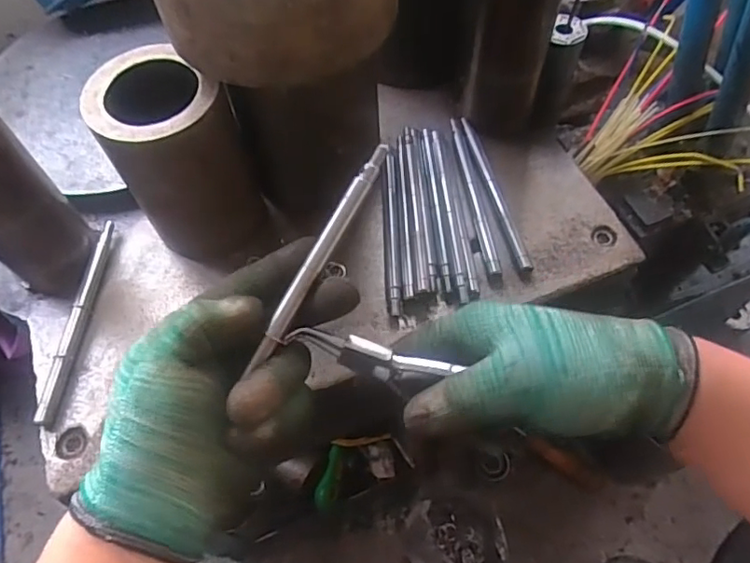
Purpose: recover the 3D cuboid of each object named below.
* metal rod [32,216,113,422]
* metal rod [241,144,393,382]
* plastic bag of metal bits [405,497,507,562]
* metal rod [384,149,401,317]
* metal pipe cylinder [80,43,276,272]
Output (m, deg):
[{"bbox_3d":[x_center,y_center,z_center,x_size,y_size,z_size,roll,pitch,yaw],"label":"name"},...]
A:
[{"bbox_3d":[-0.222,0.025,0.421,0.012,0.010,0.161,2,60,4],"label":"metal rod"},{"bbox_3d":[-0.029,-0.014,0.299,0.010,0.007,0.134,28,84,18],"label":"metal rod"},{"bbox_3d":[0.097,0.331,0.698,0.113,0.086,0.127,-7,59,-1],"label":"plastic bag of metal bits"},{"bbox_3d":[0.013,-0.043,0.452,0.011,0.006,0.154,-2,60,2],"label":"metal rod"},{"bbox_3d":[-0.137,-0.086,0.415,0.085,0.136,0.091,-21,61,-9],"label":"metal pipe cylinder"}]

